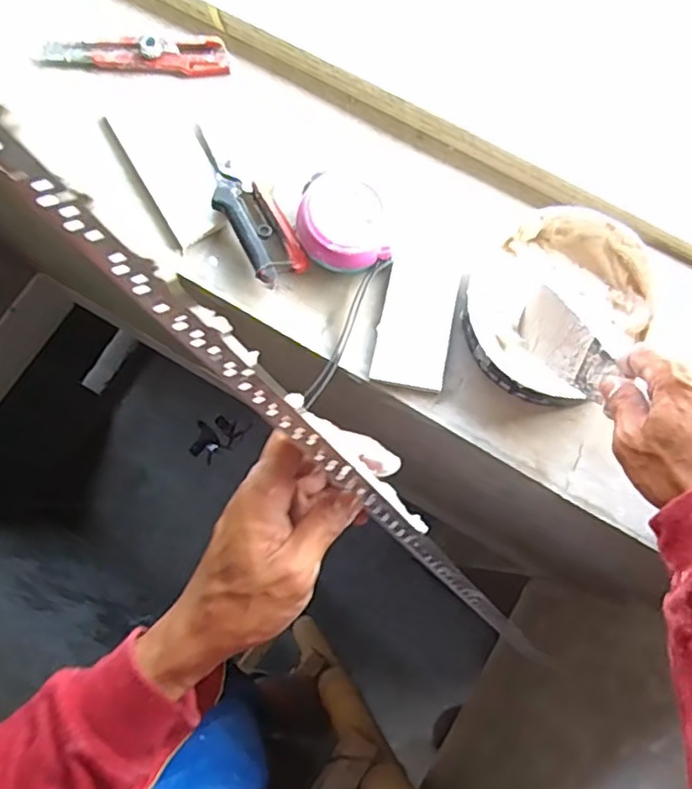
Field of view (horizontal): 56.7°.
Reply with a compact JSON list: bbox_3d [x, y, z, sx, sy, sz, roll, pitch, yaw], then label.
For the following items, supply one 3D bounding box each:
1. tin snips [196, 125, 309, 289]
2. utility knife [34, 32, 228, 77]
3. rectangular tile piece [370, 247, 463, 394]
[{"bbox_3d":[-0.085,-0.160,0.526,0.046,0.017,0.155,-31,78,-7],"label":"tin snips"},{"bbox_3d":[-0.189,-0.305,0.570,0.169,0.018,0.035,3,76,1],"label":"utility knife"},{"bbox_3d":[0.056,-0.057,0.504,0.056,0.010,0.103,12,82,4],"label":"rectangular tile piece"}]

